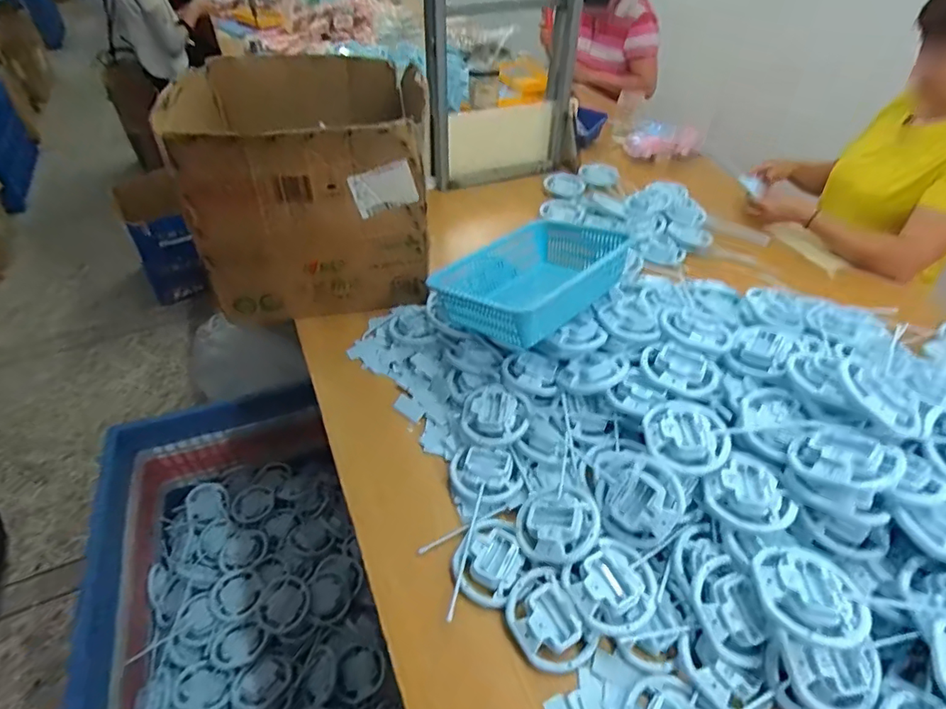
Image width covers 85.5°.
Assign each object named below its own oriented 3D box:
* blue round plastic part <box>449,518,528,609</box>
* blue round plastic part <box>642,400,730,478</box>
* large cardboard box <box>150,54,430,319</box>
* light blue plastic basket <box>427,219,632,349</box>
[{"bbox_3d":[0.021,0.248,0.625,0.080,0.024,0.102,21,49,19],"label":"blue round plastic part"},{"bbox_3d":[0.268,0.097,0.640,0.100,0.032,0.099,1,46,-1],"label":"blue round plastic part"},{"bbox_3d":[-0.301,-0.329,0.967,0.396,0.332,0.397,-8,46,-8],"label":"large cardboard box"},{"bbox_3d":[0.109,-0.137,0.850,0.222,0.098,0.324,33,54,27],"label":"light blue plastic basket"}]

